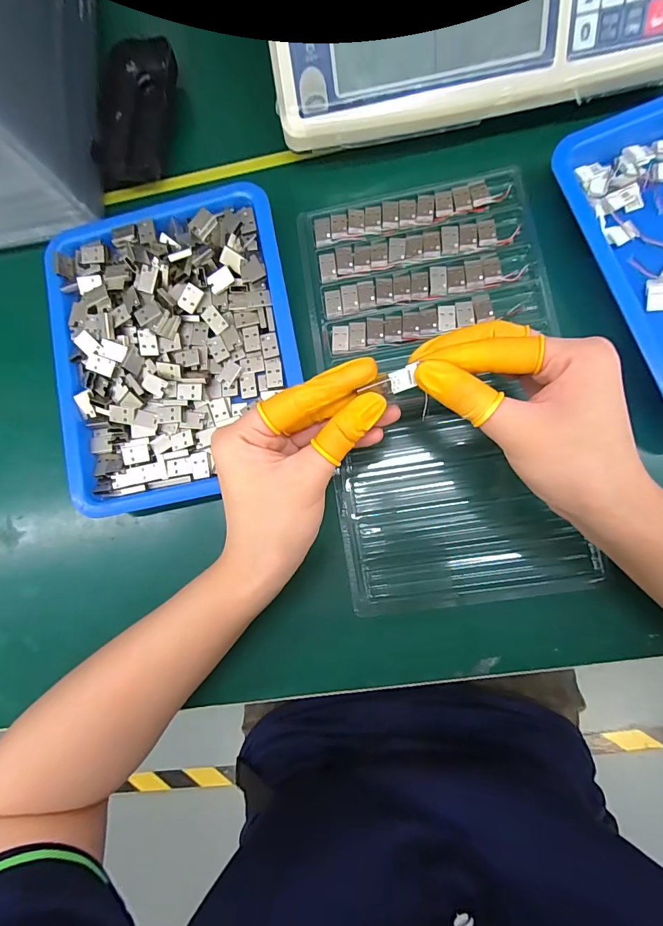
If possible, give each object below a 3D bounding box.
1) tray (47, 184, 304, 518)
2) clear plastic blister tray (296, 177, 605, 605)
[{"bbox_3d":[-0.110,-0.082,0.291,0.168,0.027,0.212,-11,84,6],"label":"tray"},{"bbox_3d":[0.074,-0.053,0.282,0.159,0.011,0.291,-9,84,6],"label":"clear plastic blister tray"}]

